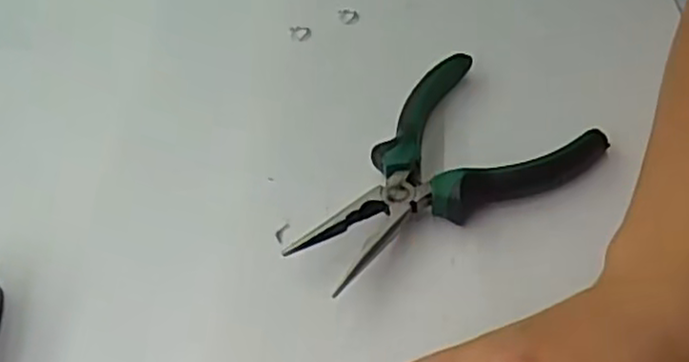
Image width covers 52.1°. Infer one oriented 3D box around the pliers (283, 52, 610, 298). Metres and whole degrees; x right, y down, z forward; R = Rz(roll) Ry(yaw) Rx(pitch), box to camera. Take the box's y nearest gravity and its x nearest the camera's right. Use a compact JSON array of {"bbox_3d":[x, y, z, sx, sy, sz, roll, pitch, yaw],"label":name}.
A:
[{"bbox_3d":[0.042,-0.001,0.337,0.146,0.025,0.093,-37,54,-24],"label":"pliers"}]

